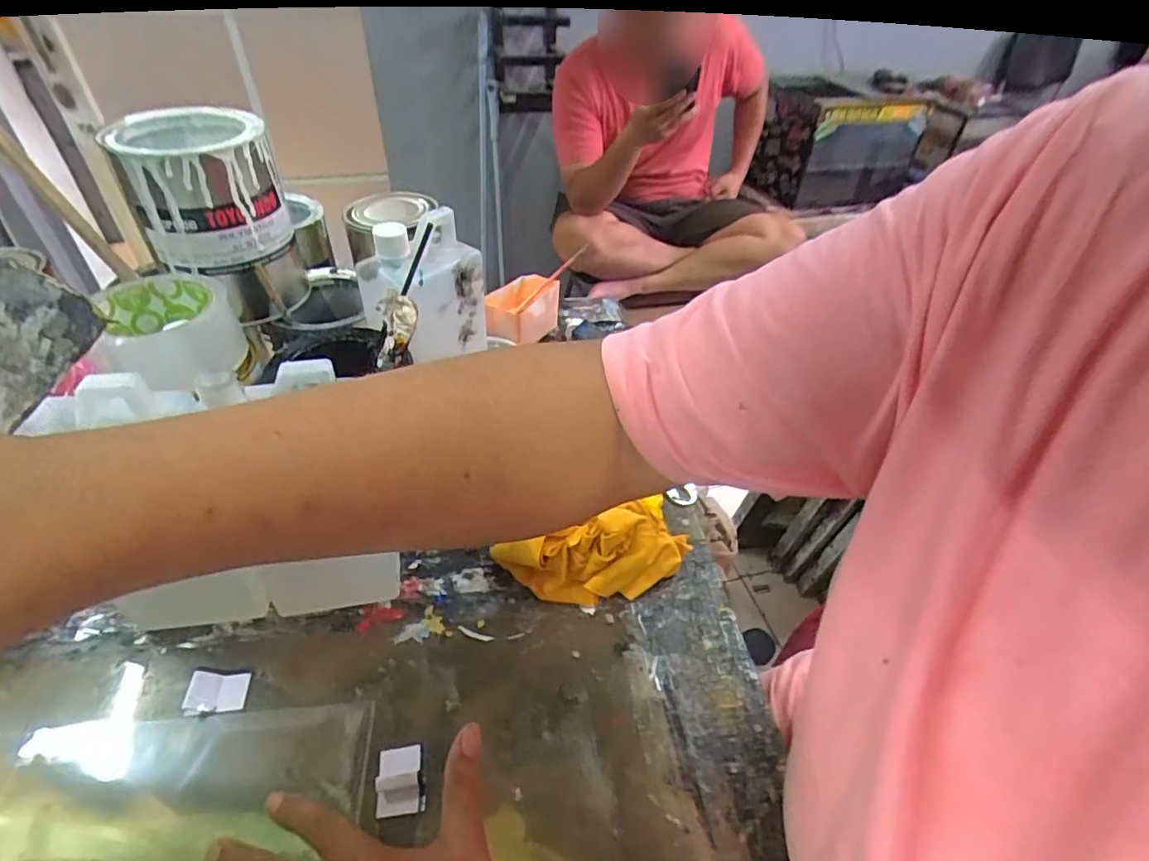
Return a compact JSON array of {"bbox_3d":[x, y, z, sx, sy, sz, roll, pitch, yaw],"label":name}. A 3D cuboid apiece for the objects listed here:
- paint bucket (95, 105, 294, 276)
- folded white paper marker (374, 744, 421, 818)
[{"bbox_3d":[-0.288,-0.189,0.450,0.100,0.092,0.112,-21,46,-26],"label":"paint bucket"},{"bbox_3d":[-0.117,0.231,0.383,0.028,0.016,0.040,-4,43,-9],"label":"folded white paper marker"}]

